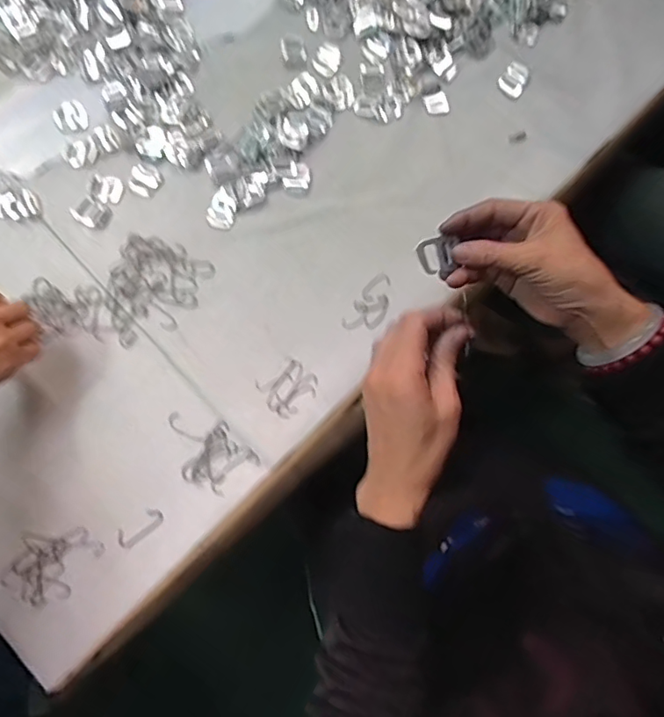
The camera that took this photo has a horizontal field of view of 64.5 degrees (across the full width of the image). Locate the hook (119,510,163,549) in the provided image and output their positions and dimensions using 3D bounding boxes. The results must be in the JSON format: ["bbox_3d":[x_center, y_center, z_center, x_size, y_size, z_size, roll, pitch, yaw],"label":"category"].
[{"bbox_3d":[-0.169,0.148,0.462,0.043,0.004,0.018,-39,79,-8],"label":"hook"}]

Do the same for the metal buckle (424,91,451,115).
[{"bbox_3d":[0.113,-0.276,0.571,0.025,0.006,0.025,-21,77,-5],"label":"metal buckle"}]

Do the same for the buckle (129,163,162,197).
[{"bbox_3d":[-0.196,-0.187,0.549,0.032,0.004,0.034,-43,80,-9],"label":"buckle"}]

